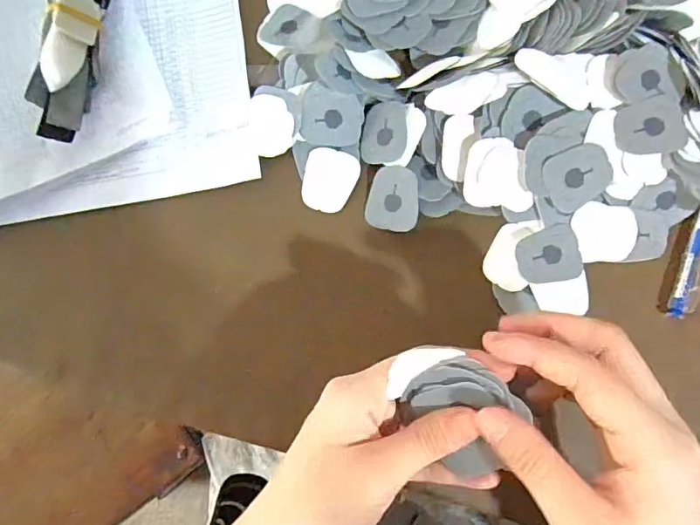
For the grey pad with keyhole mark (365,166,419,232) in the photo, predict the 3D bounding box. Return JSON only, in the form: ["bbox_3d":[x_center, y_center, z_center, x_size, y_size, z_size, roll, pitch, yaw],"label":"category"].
[{"bbox_3d":[0.026,-0.040,0.313,0.033,0.004,0.039,4,94,23],"label":"grey pad with keyhole mark"}]

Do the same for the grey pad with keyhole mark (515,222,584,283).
[{"bbox_3d":[0.119,-0.004,0.302,0.036,0.004,0.033,-16,82,2],"label":"grey pad with keyhole mark"}]

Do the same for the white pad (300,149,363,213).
[{"bbox_3d":[-0.013,-0.052,0.322,0.034,0.004,0.039,12,84,6],"label":"white pad"}]

